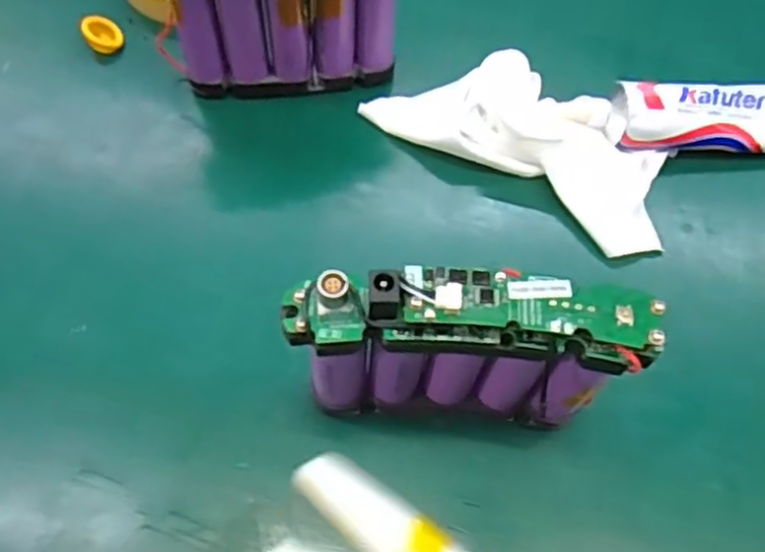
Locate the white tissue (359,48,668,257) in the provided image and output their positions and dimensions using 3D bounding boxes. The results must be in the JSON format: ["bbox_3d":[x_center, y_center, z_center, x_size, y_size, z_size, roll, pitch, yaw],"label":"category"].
[{"bbox_3d":[0.073,-0.071,0.350,0.152,0.033,0.061,30,64,14],"label":"white tissue"}]

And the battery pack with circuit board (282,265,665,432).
[{"bbox_3d":[0.027,0.031,0.253,0.112,0.100,0.024,2,61,0],"label":"battery pack with circuit board"}]

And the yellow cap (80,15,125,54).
[{"bbox_3d":[-0.156,-0.135,0.392,0.020,0.015,0.020,1,61,-1],"label":"yellow cap"}]

